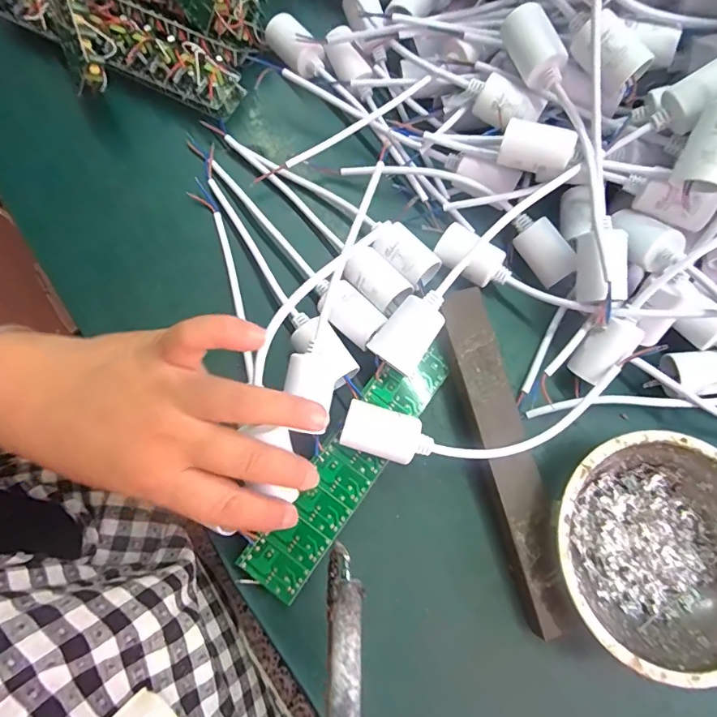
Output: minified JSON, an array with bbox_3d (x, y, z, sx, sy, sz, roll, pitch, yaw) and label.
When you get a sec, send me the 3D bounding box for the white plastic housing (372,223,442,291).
[{"bbox_3d":[0.033,-0.067,0.321,0.045,0.032,0.026,38,78,9],"label":"white plastic housing"}]

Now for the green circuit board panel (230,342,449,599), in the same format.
[{"bbox_3d":[-0.003,0.062,0.283,0.037,0.005,0.172,36,76,8],"label":"green circuit board panel"}]

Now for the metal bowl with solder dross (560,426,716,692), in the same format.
[{"bbox_3d":[0.174,0.111,0.274,0.122,0.041,0.125,0,75,-1],"label":"metal bowl with solder dross"}]

